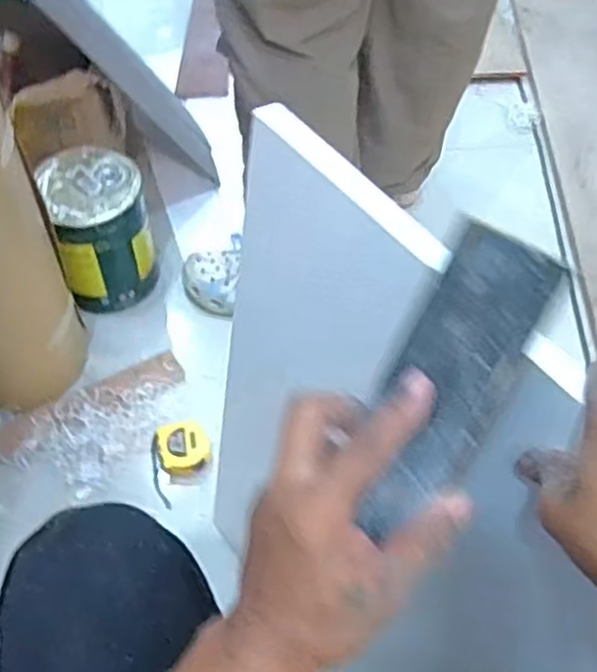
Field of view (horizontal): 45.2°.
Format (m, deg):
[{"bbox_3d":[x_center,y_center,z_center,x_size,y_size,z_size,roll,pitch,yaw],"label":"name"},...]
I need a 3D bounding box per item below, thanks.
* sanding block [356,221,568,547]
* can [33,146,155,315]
[{"bbox_3d":[0.073,0.026,0.364,0.060,0.160,0.008,31,13,31],"label":"sanding block"},{"bbox_3d":[-0.304,-0.160,1.116,0.147,0.200,0.169,-18,57,-15],"label":"can"}]

